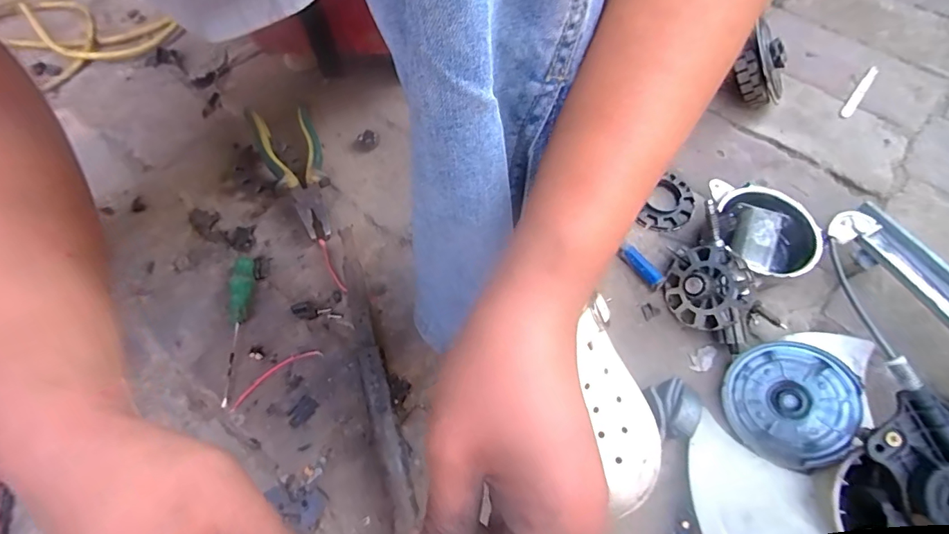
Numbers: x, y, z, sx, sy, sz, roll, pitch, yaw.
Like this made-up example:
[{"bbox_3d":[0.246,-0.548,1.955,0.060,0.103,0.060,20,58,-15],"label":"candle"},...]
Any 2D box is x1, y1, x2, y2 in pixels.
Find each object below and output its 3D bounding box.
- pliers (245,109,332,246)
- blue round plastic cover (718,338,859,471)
[{"bbox_3d":[-0.201,-0.109,0.519,0.066,0.027,0.183,-23,65,-10],"label":"pliers"},{"bbox_3d":[0.267,0.116,0.385,0.098,0.010,0.096,-2,87,33],"label":"blue round plastic cover"}]

